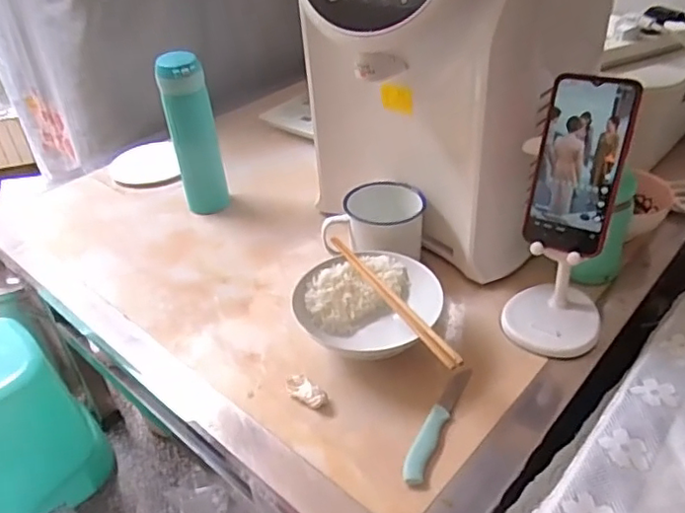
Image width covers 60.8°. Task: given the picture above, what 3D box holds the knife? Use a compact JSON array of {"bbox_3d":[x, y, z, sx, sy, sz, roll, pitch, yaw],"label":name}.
[{"bbox_3d":[0.088,0.151,0.542,0.020,0.010,0.140,12,40,25],"label":"knife"}]

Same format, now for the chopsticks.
[{"bbox_3d":[0.043,0.037,0.599,0.015,0.012,0.236,-21,40,-21],"label":"chopsticks"}]

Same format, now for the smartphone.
[{"bbox_3d":[0.221,-0.084,0.545,0.079,0.162,0.012,18,23,31],"label":"smartphone"}]

